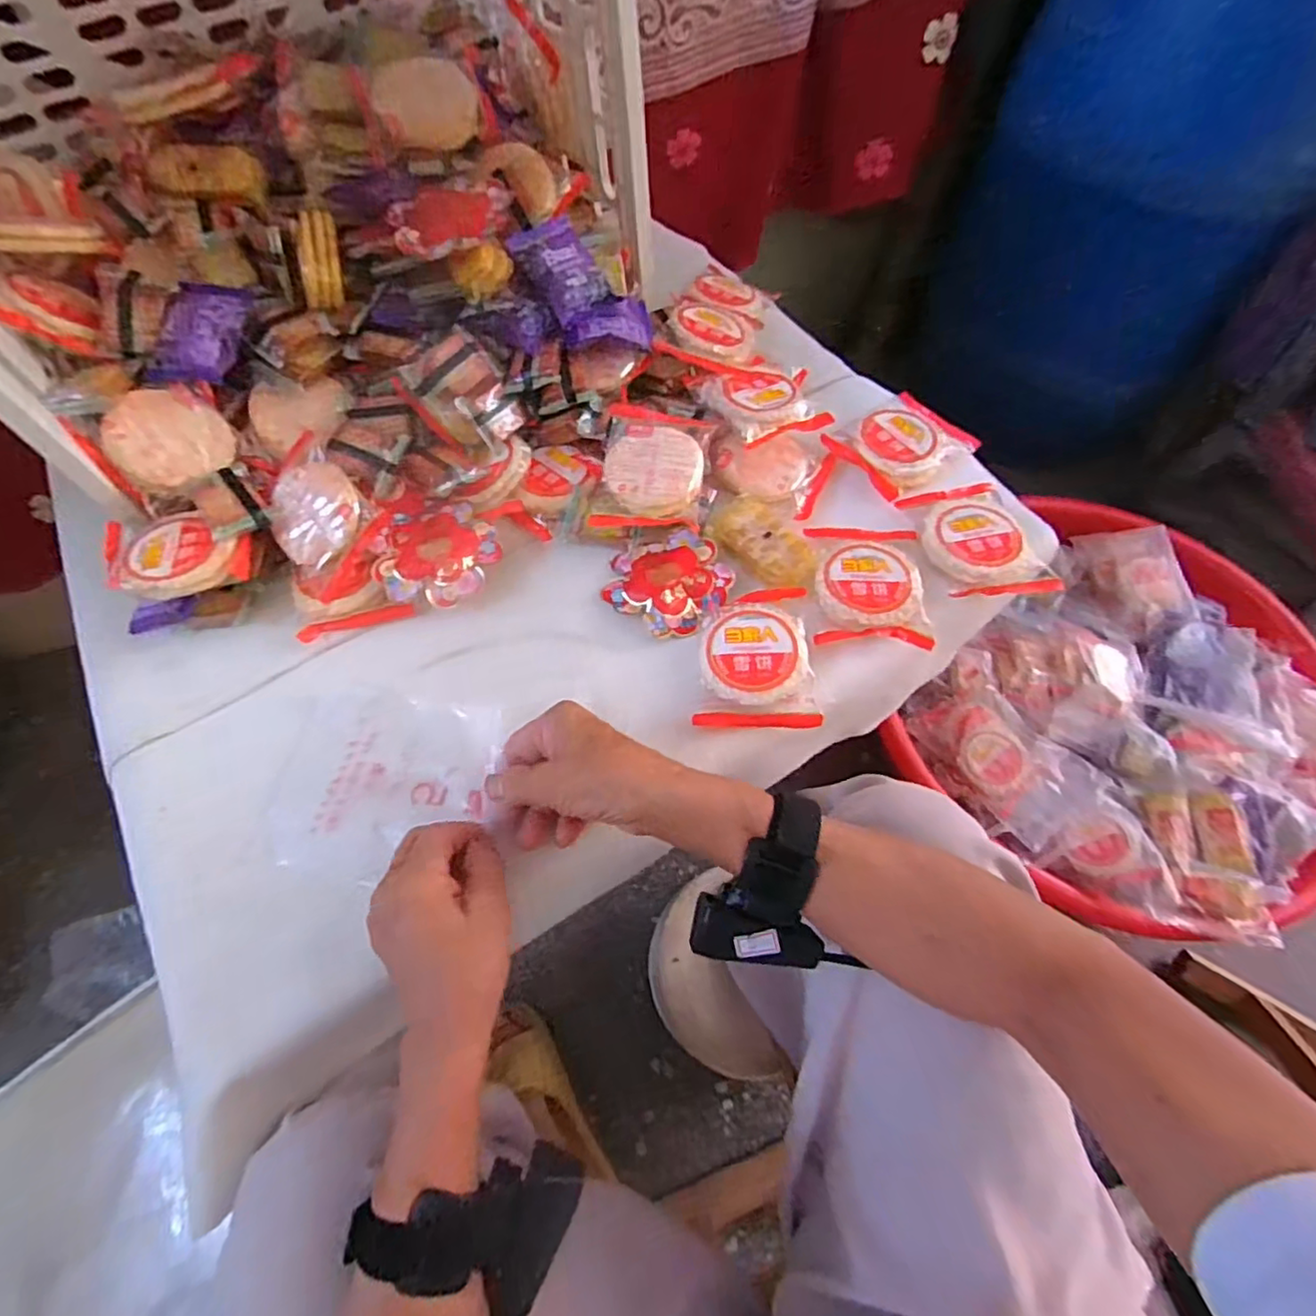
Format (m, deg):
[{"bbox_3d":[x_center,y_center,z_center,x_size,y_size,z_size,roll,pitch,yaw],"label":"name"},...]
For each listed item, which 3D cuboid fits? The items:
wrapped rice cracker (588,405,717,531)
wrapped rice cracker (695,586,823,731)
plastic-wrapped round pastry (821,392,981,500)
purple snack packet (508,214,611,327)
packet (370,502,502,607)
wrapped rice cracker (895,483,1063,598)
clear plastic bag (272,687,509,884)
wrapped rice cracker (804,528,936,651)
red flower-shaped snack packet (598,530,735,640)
[{"bbox_3d":[-0.003,-0.155,0.500,0.084,0.023,0.108,8,71,-1],"label":"wrapped rice cracker"},{"bbox_3d":[0.071,-0.006,0.453,0.081,0.015,0.113,0,61,-2],"label":"wrapped rice cracker"},{"bbox_3d":[0.216,-0.192,0.549,0.114,0.017,0.082,-31,66,-17],"label":"plastic-wrapped round pastry"},{"bbox_3d":[-0.080,-0.321,0.511,0.059,0.013,0.078,-30,93,-15],"label":"purple snack packet"},{"bbox_3d":[-0.175,-0.080,0.501,0.093,0.032,0.084,-10,62,-7],"label":"packet"},{"bbox_3d":[0.255,-0.097,0.496,0.086,0.016,0.111,-10,62,-7],"label":"wrapped rice cracker"},{"bbox_3d":[-0.182,0.076,0.417,0.154,0.027,0.126,3,59,4],"label":"clear plastic bag"},{"bbox_3d":[0.162,-0.060,0.479,0.082,0.013,0.106,3,61,0],"label":"wrapped rice cracker"},{"bbox_3d":[0.010,-0.064,0.493,0.090,0.017,0.091,33,65,16],"label":"red flower-shaped snack packet"}]

